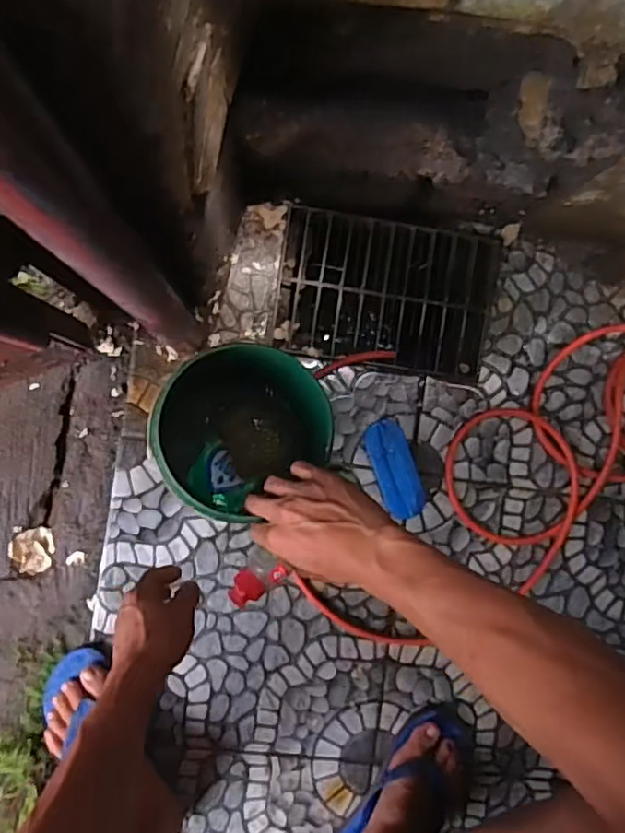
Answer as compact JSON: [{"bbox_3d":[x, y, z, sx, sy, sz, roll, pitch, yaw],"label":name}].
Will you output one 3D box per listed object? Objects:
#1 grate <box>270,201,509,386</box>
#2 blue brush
[{"bbox_3d":[0.106,-0.171,0.855,0.301,0.020,0.197,8,89,-4],"label":"grate"},{"bbox_3d":[0.117,0.076,0.838,0.058,0.042,0.131,-18,91,-4],"label":"blue brush"}]

